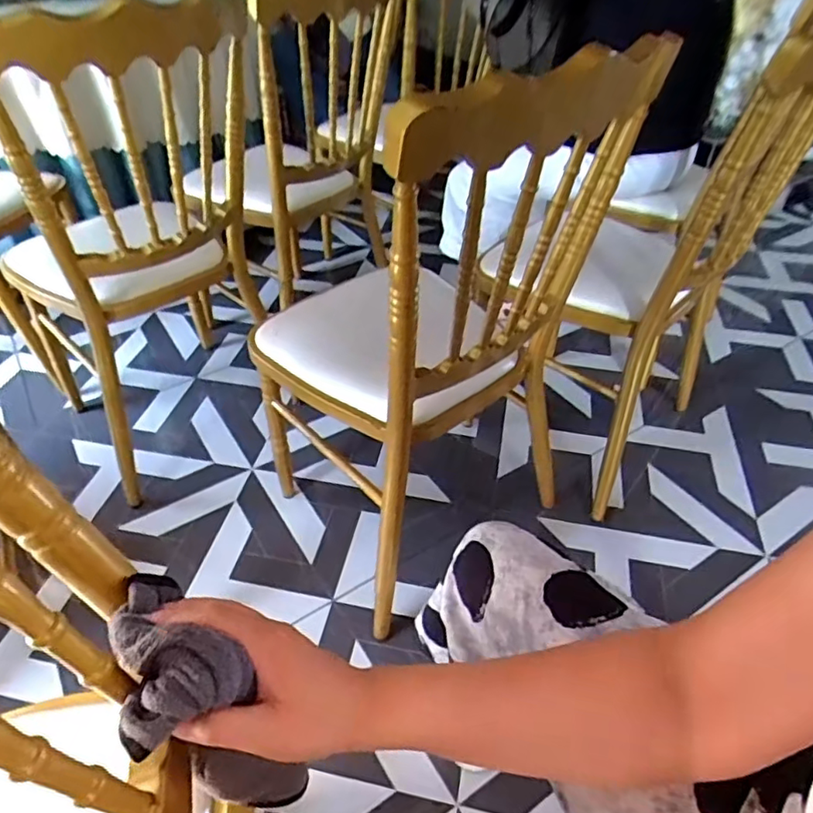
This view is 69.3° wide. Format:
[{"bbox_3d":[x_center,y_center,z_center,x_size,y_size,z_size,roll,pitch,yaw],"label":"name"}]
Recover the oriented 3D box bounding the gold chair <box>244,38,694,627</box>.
[{"bbox_3d":[0.013,-0.157,0.962,0.452,0.810,0.500,-24,48,-25],"label":"gold chair"}]

